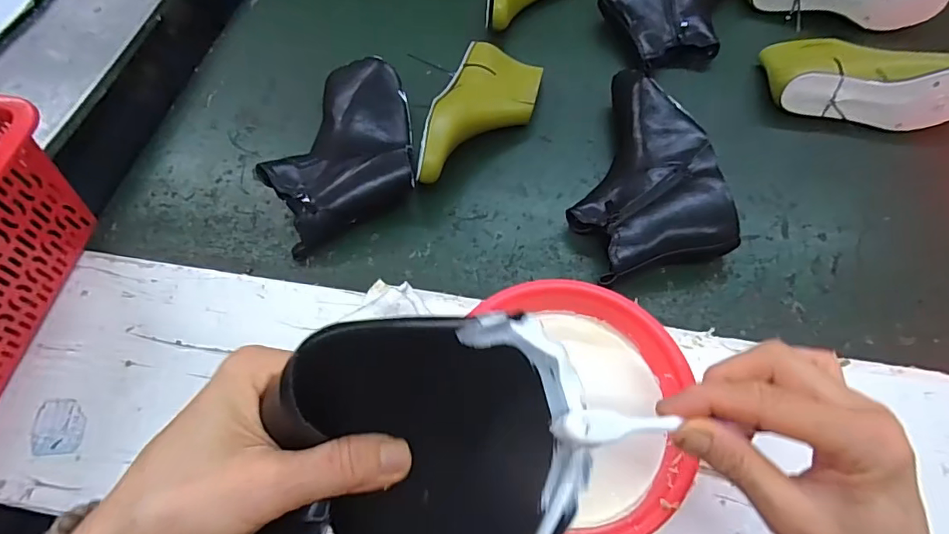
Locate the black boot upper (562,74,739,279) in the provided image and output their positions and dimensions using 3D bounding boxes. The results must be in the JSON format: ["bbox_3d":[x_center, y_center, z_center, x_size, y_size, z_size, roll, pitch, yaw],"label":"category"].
[{"bbox_3d":[0.172,-0.112,0.550,0.158,0.055,0.249,-14,63,-4],"label":"black boot upper"}]

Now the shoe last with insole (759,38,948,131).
[{"bbox_3d":[0.481,-0.224,0.600,0.236,0.086,0.098,8,62,8],"label":"shoe last with insole"}]

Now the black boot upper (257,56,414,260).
[{"bbox_3d":[-0.157,-0.147,0.596,0.160,0.065,0.254,-8,62,-1],"label":"black boot upper"}]

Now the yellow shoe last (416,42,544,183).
[{"bbox_3d":[0.008,-0.181,0.596,0.103,0.064,0.226,16,63,12],"label":"yellow shoe last"}]

